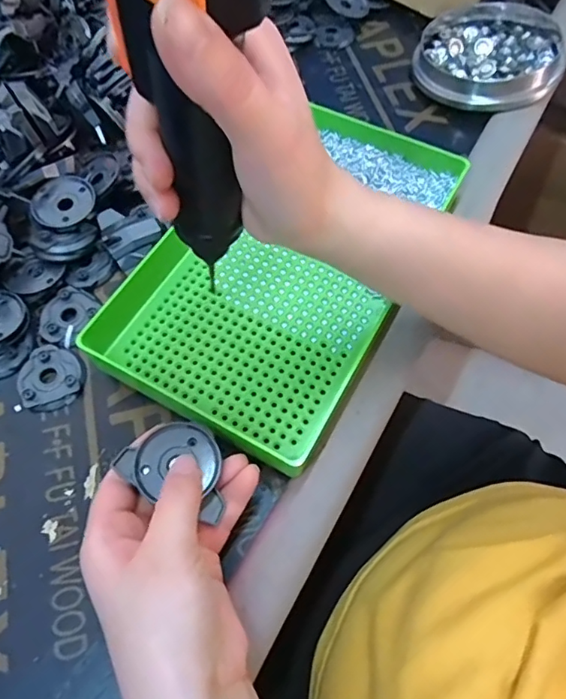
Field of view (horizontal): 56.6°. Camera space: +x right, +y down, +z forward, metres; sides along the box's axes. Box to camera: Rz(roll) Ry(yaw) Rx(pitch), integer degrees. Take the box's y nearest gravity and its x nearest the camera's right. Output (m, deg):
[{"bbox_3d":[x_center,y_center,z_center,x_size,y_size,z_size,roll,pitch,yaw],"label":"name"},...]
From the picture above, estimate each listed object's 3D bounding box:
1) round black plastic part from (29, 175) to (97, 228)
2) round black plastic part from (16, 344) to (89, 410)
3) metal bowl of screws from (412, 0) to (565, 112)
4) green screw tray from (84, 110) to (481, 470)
[{"bbox_3d":[-0.153,-0.103,0.368,0.043,0.009,0.037,-41,69,-18],"label":"round black plastic part"},{"bbox_3d":[-0.145,0.018,0.328,0.041,0.004,0.041,0,63,1],"label":"round black plastic part"},{"bbox_3d":[0.174,-0.246,0.446,0.116,0.029,0.117,16,64,9],"label":"metal bowl of screws"},{"bbox_3d":[-0.002,-0.060,0.350,0.163,0.030,0.242,27,67,14],"label":"green screw tray"}]

